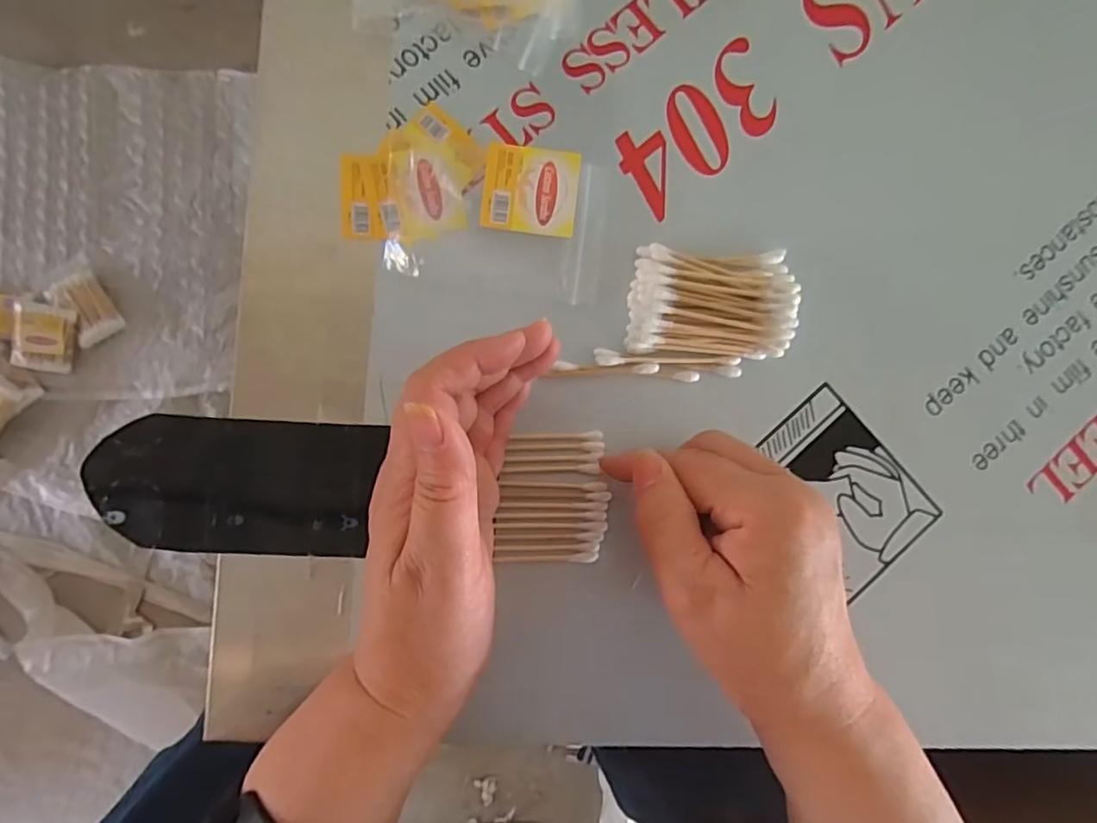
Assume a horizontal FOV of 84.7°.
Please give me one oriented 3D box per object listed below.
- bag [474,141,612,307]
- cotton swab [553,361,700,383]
[{"bbox_3d":[-0.002,-0.087,0.284,0.058,0.012,0.068,7,88,-5],"label":"bag"},{"bbox_3d":[0.038,-0.019,0.287,0.069,0.004,0.005,4,88,-5],"label":"cotton swab"}]

